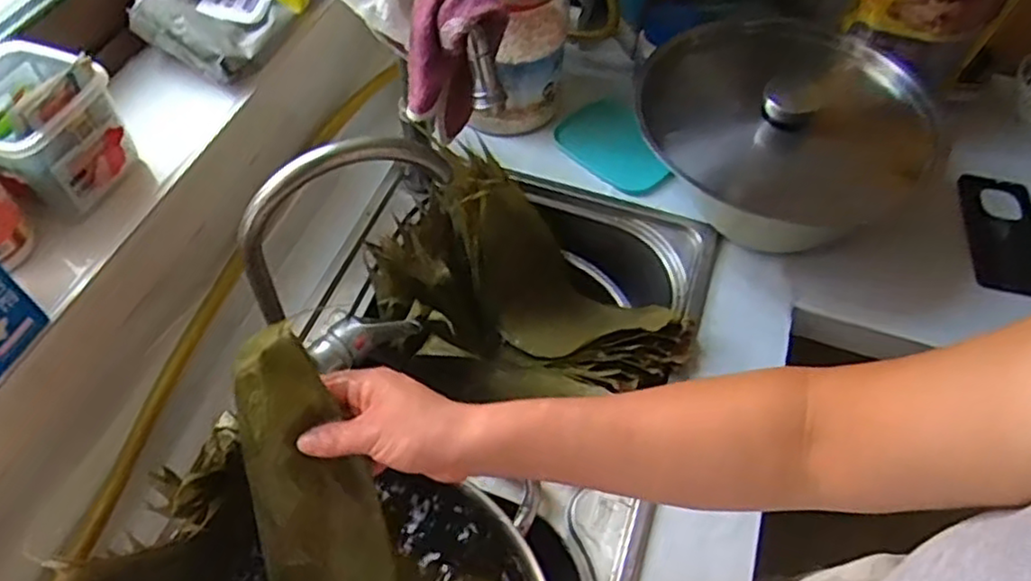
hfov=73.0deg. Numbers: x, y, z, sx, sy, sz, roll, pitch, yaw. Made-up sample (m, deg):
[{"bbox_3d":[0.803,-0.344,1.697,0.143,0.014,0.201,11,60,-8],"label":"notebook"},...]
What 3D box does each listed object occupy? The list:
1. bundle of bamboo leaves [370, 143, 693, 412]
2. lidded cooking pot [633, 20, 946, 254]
[{"bbox_3d":[0.001,0.021,0.735,0.326,0.174,0.231,38,62,21],"label":"bundle of bamboo leaves"},{"bbox_3d":[0.287,-0.158,0.775,0.288,0.128,0.276,1,56,-2],"label":"lidded cooking pot"}]

